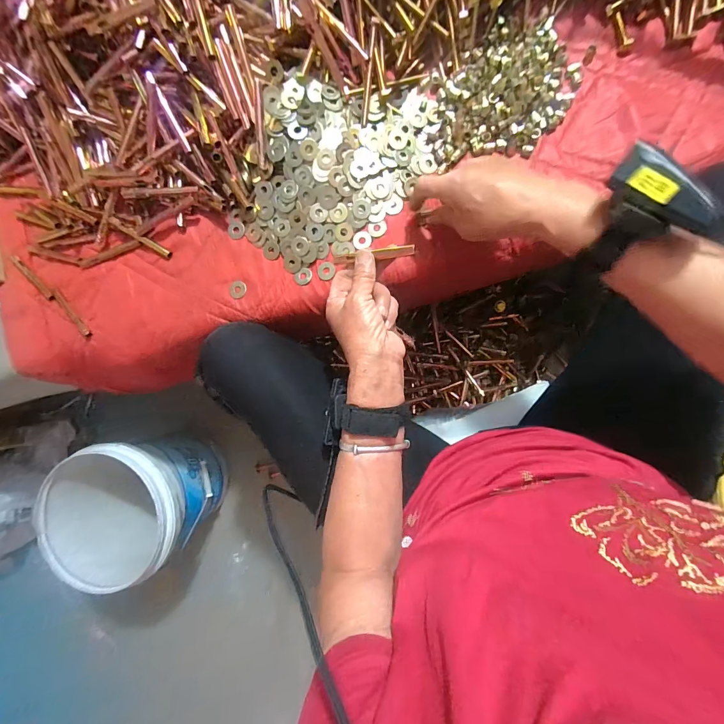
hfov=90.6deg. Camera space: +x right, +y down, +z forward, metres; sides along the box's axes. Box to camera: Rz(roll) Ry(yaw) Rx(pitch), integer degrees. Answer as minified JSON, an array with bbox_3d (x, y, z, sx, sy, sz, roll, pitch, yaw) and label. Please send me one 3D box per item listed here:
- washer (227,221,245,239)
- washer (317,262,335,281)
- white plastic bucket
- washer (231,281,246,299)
[{"bbox_3d":[-0.156,-0.163,0.442,0.023,0.004,0.021,0,88,9],"label":"washer"},{"bbox_3d":[-0.042,-0.108,0.426,0.021,0.004,0.021,0,88,9],"label":"washer"},{"bbox_3d":[-0.457,0.292,0.766,0.246,0.242,0.251,0,88,9],"label":"white plastic bucket"},{"bbox_3d":[-0.152,-0.088,0.438,0.020,0.004,0.021,0,88,9],"label":"washer"}]

